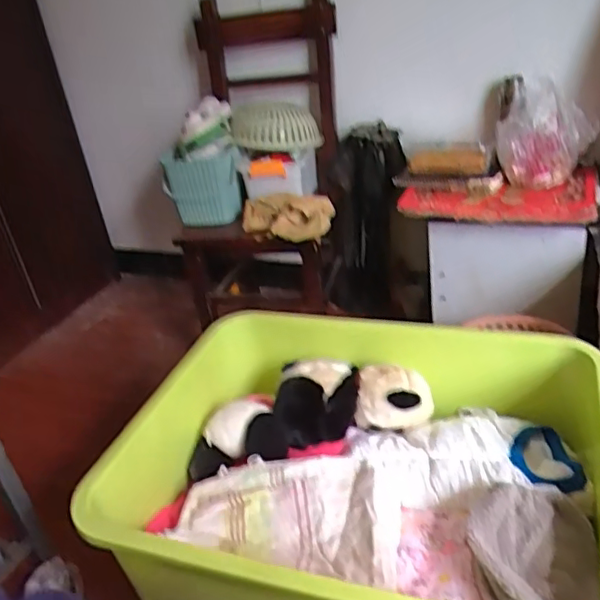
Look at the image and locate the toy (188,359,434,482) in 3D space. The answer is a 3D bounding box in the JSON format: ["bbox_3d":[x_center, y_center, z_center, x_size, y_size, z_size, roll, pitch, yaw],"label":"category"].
[{"bbox_3d":[0.011,0.184,0.958,0.391,0.108,0.149,-11,30,-5],"label":"toy"}]

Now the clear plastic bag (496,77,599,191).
[{"bbox_3d":[0.541,-0.364,1.317,0.199,0.196,0.171,4,32,20],"label":"clear plastic bag"}]

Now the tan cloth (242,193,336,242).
[{"bbox_3d":[-0.023,-0.172,1.255,0.189,0.089,0.067,-7,30,1],"label":"tan cloth"}]

